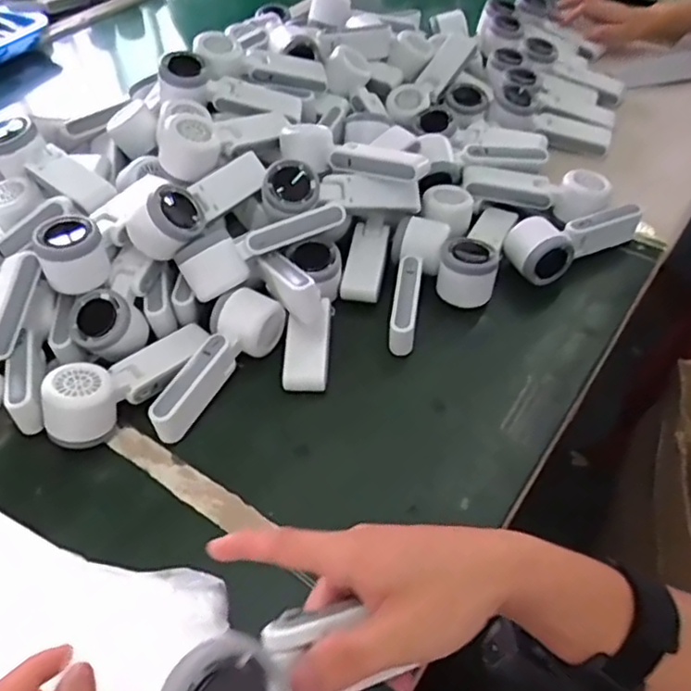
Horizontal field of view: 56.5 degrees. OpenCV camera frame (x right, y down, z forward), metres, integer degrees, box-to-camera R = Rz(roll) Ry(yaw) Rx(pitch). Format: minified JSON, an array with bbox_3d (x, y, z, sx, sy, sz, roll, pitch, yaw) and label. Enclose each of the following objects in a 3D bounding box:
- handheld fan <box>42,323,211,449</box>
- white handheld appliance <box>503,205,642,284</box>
[{"bbox_3d":[-0.195,0.026,0.585,0.051,0.061,0.168,35,57,25],"label":"handheld fan"},{"bbox_3d":[0.250,-0.117,0.715,0.151,0.063,0.061,-24,54,-20],"label":"white handheld appliance"}]

